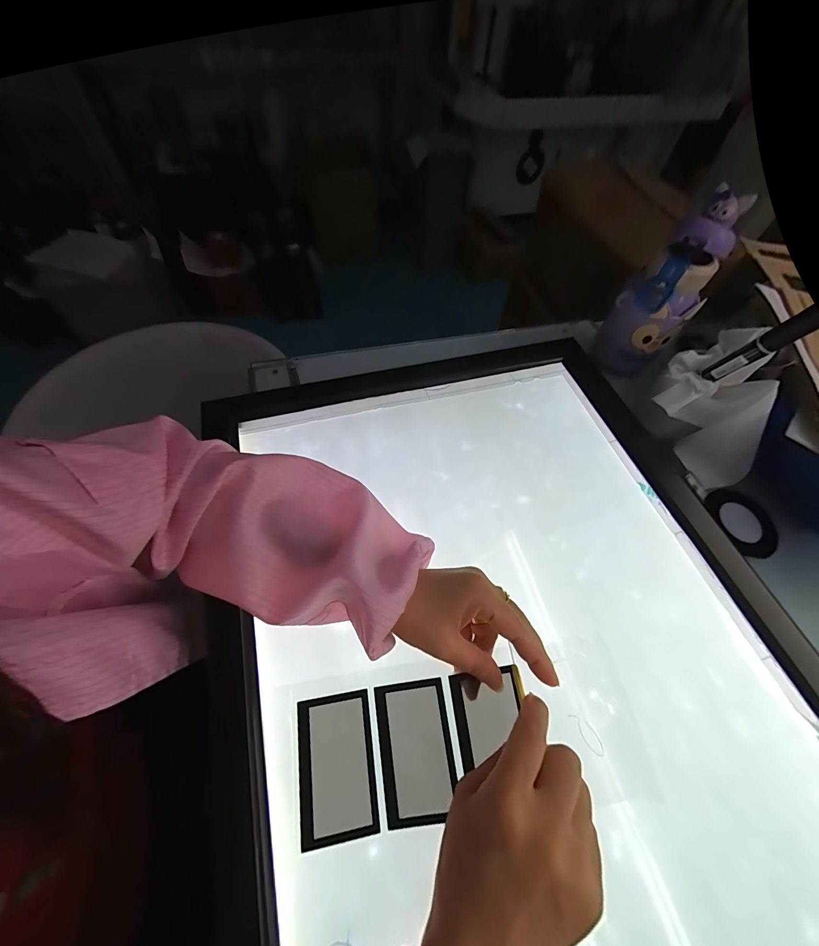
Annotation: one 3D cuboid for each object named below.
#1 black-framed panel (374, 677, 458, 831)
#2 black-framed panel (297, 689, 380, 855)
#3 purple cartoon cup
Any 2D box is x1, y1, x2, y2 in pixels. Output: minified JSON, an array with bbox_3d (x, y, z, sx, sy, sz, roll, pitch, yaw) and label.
[{"bbox_3d":[0.004,0.198,0.256,0.052,0.011,0.084,-11,69,3],"label":"black-framed panel"},{"bbox_3d":[-0.052,0.207,0.255,0.052,0.009,0.084,-6,59,-8],"label":"black-framed panel"},{"bbox_3d":[0.317,-0.218,0.449,0.075,0.198,0.078,2,58,-3],"label":"purple cartoon cup"}]

